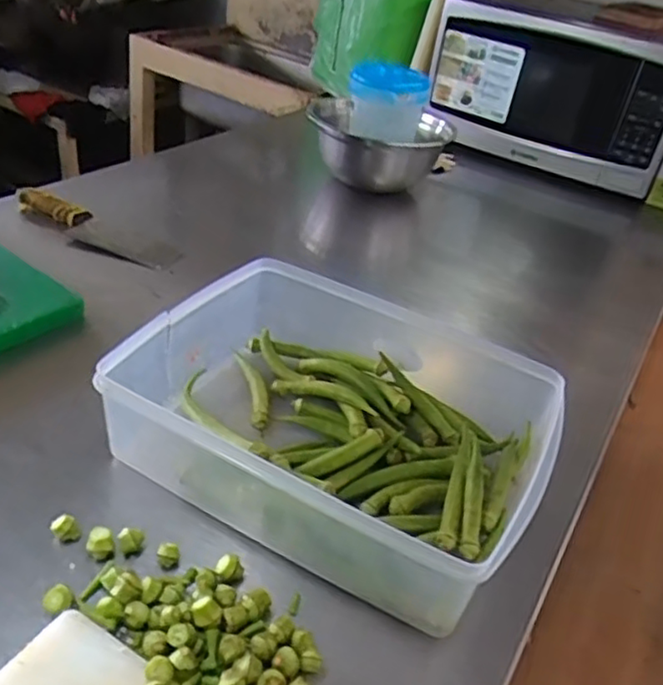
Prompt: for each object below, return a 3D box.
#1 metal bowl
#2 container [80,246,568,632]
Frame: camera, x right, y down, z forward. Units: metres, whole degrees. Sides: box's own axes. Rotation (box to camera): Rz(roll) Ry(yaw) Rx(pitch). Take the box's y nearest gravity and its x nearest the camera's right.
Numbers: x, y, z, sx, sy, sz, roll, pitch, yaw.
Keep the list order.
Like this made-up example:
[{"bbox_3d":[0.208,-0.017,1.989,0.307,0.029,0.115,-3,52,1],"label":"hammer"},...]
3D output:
[{"bbox_3d":[0.084,-0.367,1.233,0.255,0.117,0.255,7,36,-5],"label":"metal bowl"},{"bbox_3d":[0.001,0.064,0.622,0.377,0.099,0.277,23,38,18],"label":"container"}]

